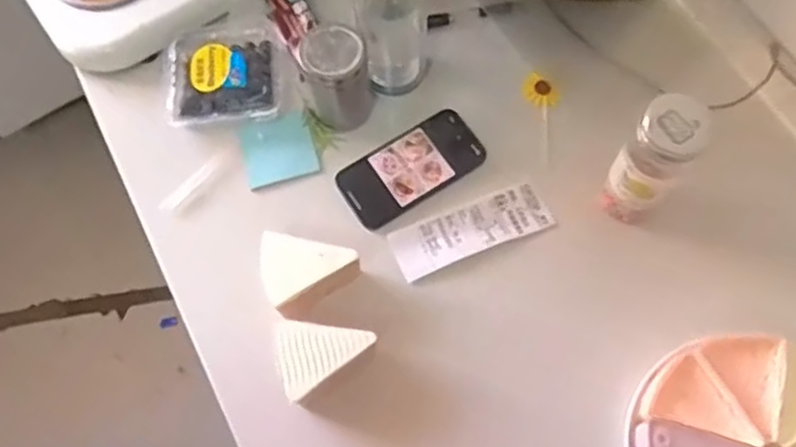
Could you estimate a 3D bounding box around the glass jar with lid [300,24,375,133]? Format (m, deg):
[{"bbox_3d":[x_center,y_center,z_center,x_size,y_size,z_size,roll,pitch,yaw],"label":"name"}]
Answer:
[{"bbox_3d":[-0.059,-0.144,0.682,0.061,0.098,0.055,-16,69,-3],"label":"glass jar with lid"}]

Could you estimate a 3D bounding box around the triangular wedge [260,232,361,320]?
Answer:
[{"bbox_3d":[-0.090,0.038,0.639,0.083,0.054,0.069,-37,72,-11],"label":"triangular wedge"}]

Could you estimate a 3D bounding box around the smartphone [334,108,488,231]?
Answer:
[{"bbox_3d":[0.013,-0.059,0.696,0.148,0.010,0.080,-33,71,-10],"label":"smartphone"}]

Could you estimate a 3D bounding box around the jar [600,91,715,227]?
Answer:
[{"bbox_3d":[0.229,-0.057,0.606,0.054,0.139,0.063,38,75,15],"label":"jar"}]

